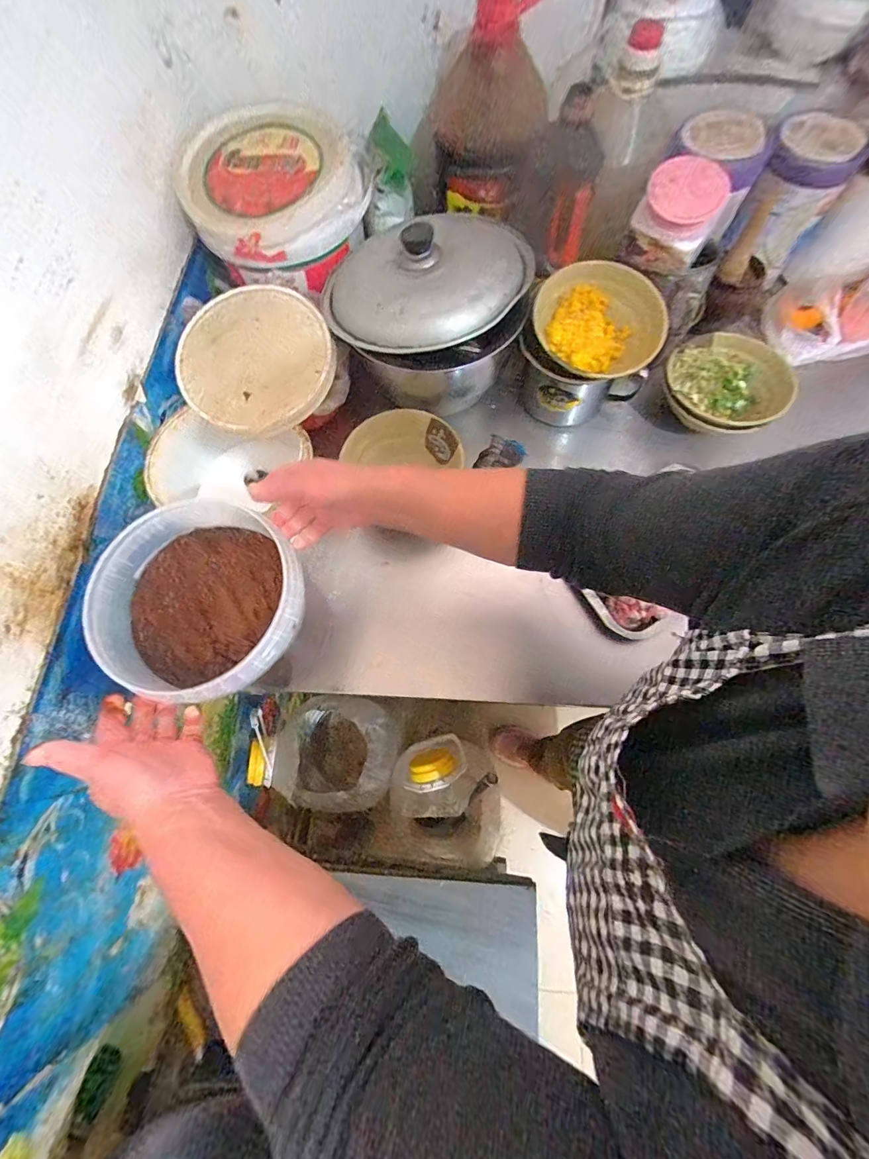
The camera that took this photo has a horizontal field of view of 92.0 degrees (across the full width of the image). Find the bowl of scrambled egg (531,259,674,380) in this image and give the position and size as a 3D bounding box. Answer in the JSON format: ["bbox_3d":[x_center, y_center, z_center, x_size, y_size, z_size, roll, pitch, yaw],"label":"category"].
[{"bbox_3d":[0.227,-0.345,0.567,0.177,0.061,0.155,3,72,3],"label":"bowl of scrambled egg"}]

